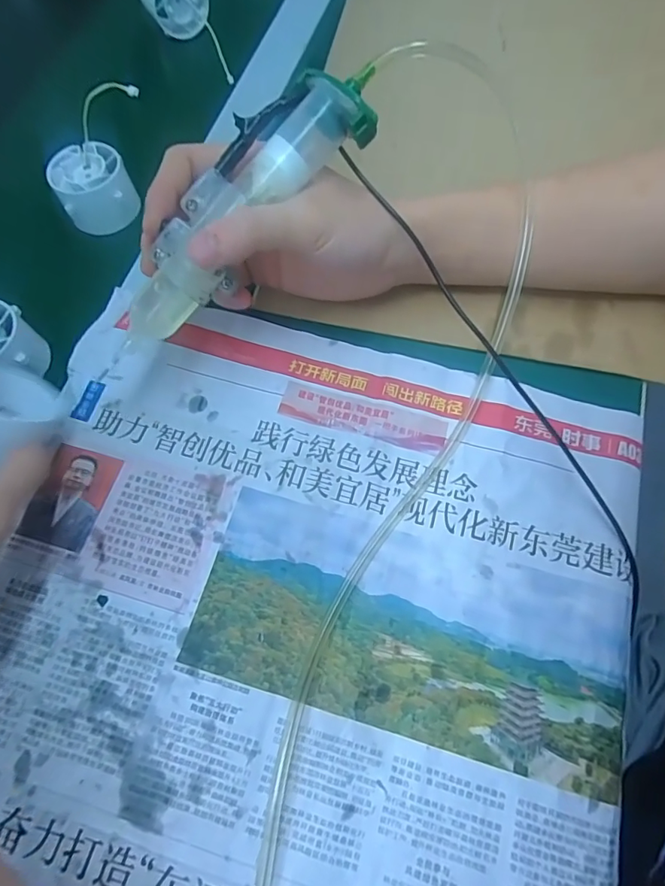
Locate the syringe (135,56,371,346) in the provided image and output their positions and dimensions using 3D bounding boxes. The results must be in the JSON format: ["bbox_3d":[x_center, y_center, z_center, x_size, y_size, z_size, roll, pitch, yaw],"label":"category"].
[{"bbox_3d":[-0.042,-0.112,0.256,0.047,0.038,0.155,43,96,16],"label":"syringe"}]

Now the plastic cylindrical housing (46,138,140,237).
[{"bbox_3d":[-0.170,-0.183,0.360,0.050,0.037,0.048,0,68,0],"label":"plastic cylindrical housing"}]

